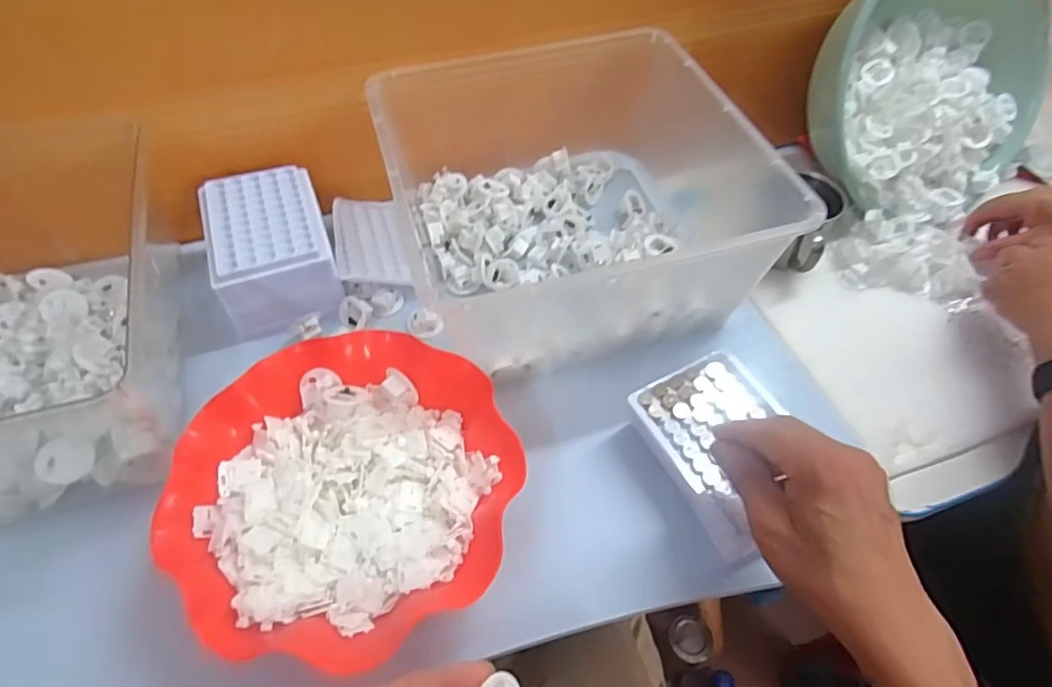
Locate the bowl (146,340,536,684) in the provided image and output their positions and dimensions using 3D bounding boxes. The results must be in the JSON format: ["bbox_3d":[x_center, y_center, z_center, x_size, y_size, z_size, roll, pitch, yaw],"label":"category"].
[{"bbox_3d":[-0.120,0.100,0.404,0.217,0.059,0.217,1,54,-1],"label":"bowl"}]

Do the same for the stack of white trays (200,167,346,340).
[{"bbox_3d":[-0.230,-0.086,0.534,0.098,0.075,0.137,-15,56,-12],"label":"stack of white trays"}]

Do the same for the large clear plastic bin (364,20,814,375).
[{"bbox_3d":[0.046,-0.140,0.535,0.328,0.139,0.293,-11,55,-9],"label":"large clear plastic bin"}]

